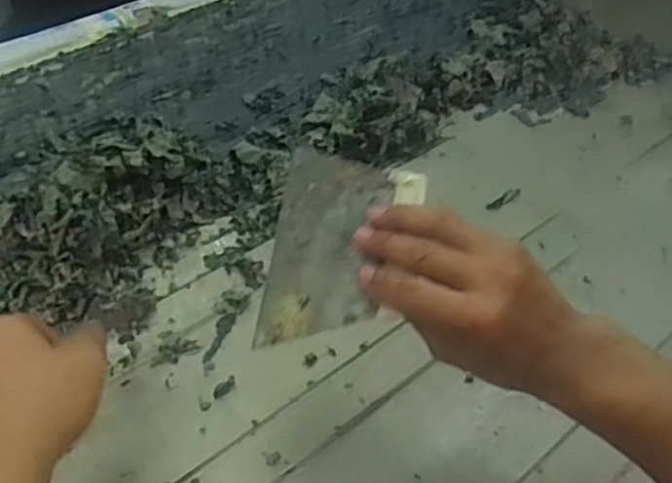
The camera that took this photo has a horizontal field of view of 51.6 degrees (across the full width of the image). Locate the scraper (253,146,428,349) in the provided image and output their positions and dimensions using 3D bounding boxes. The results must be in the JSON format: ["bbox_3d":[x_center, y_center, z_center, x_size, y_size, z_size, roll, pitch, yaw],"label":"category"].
[{"bbox_3d":[0.003,0.001,0.446,0.097,0.005,0.133,1,68,24],"label":"scraper"}]

